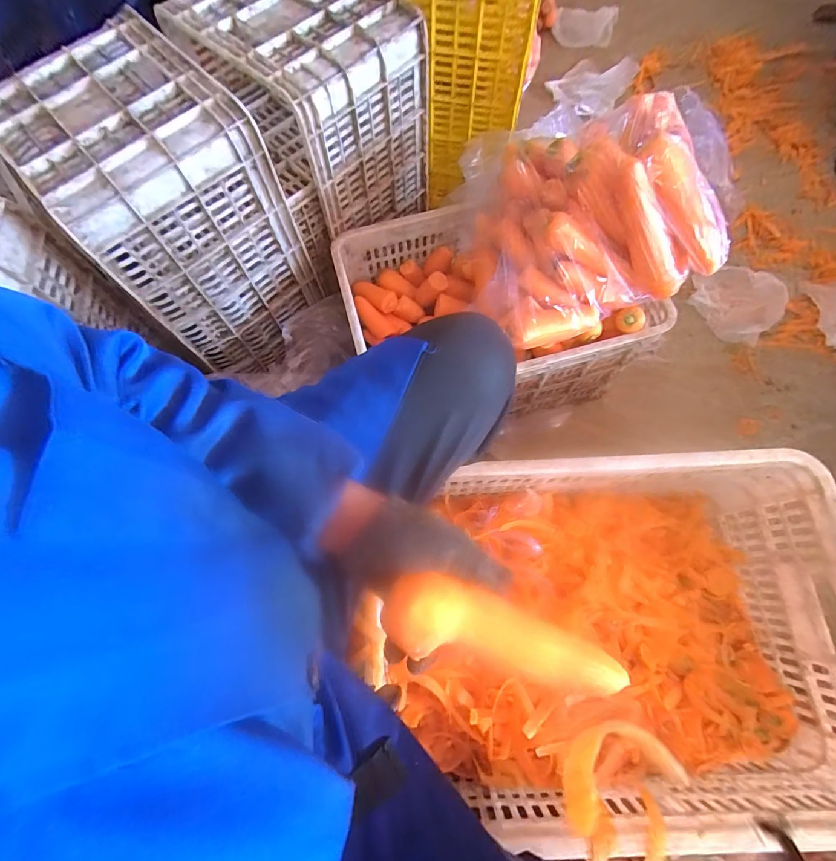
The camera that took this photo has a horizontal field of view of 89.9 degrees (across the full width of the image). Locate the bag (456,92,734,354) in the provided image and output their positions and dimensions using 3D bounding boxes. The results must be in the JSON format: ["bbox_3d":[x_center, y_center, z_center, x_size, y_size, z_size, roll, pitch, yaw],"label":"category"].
[{"bbox_3d":[0.241,-0.307,0.607,0.281,0.187,0.289,-10,71,-1],"label":"bag"}]

